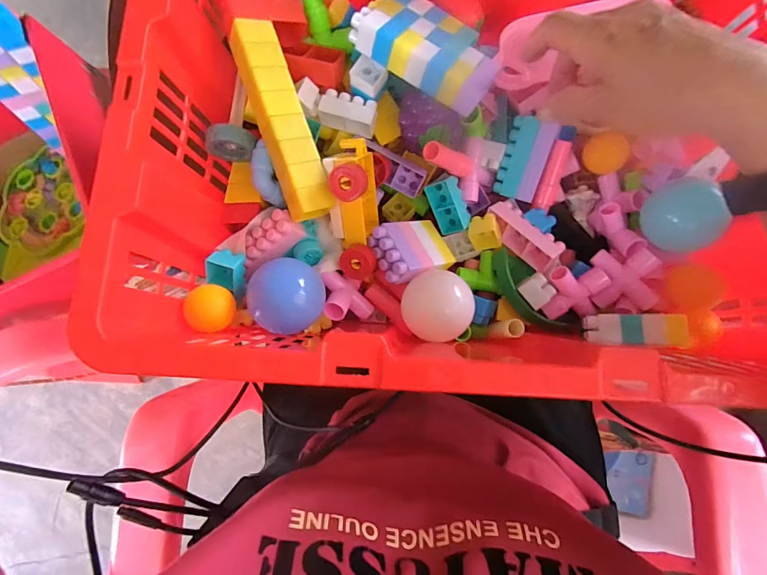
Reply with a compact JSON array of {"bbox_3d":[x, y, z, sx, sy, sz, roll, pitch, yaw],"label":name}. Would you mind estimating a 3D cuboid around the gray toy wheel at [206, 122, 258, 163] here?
[{"bbox_3d":[-0.123,-0.117,0.312,0.036,0.028,0.018,-4,80,2],"label":"gray toy wheel"}]

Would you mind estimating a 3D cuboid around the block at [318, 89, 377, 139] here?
[{"bbox_3d":[-0.029,-0.148,0.330,0.049,0.024,0.025,21,82,6],"label":"block"}]

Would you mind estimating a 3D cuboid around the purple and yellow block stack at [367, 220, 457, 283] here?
[{"bbox_3d":[0.026,-0.032,0.330,0.067,0.021,0.049,-11,67,-40],"label":"purple and yellow block stack"}]

